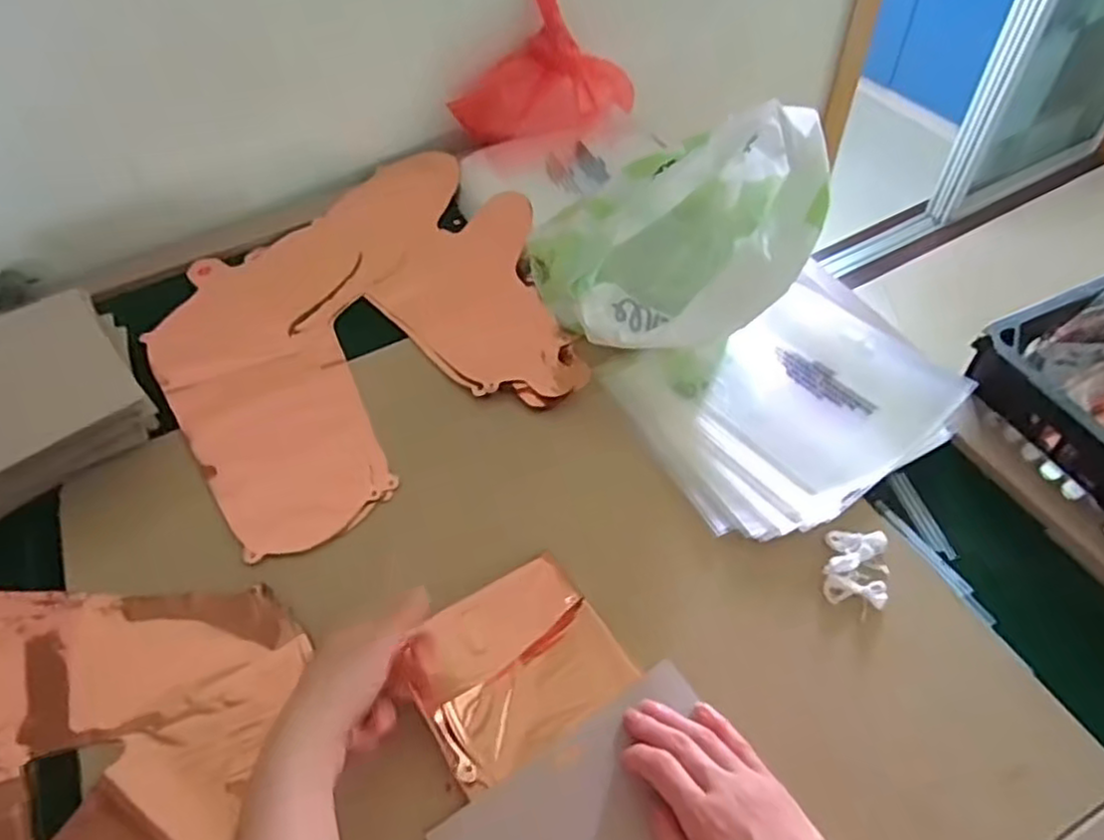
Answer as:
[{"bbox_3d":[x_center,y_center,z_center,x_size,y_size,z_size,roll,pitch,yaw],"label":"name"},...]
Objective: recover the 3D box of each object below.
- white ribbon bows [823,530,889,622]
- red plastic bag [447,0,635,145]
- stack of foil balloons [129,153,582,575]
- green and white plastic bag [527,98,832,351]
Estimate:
[{"bbox_3d":[0.226,0.112,0.511,0.043,0.016,0.061,11,55,11],"label":"white ribbon bows"},{"bbox_3d":[-0.007,-0.446,0.868,0.219,0.132,0.136,-36,59,-21],"label":"red plastic bag"},{"bbox_3d":[-0.184,-0.104,0.704,0.404,0.026,0.399,-32,58,-19],"label":"stack of foil balloons"},{"bbox_3d":[0.116,-0.156,0.622,0.237,0.164,0.188,-24,54,-14],"label":"green and white plastic bag"}]

